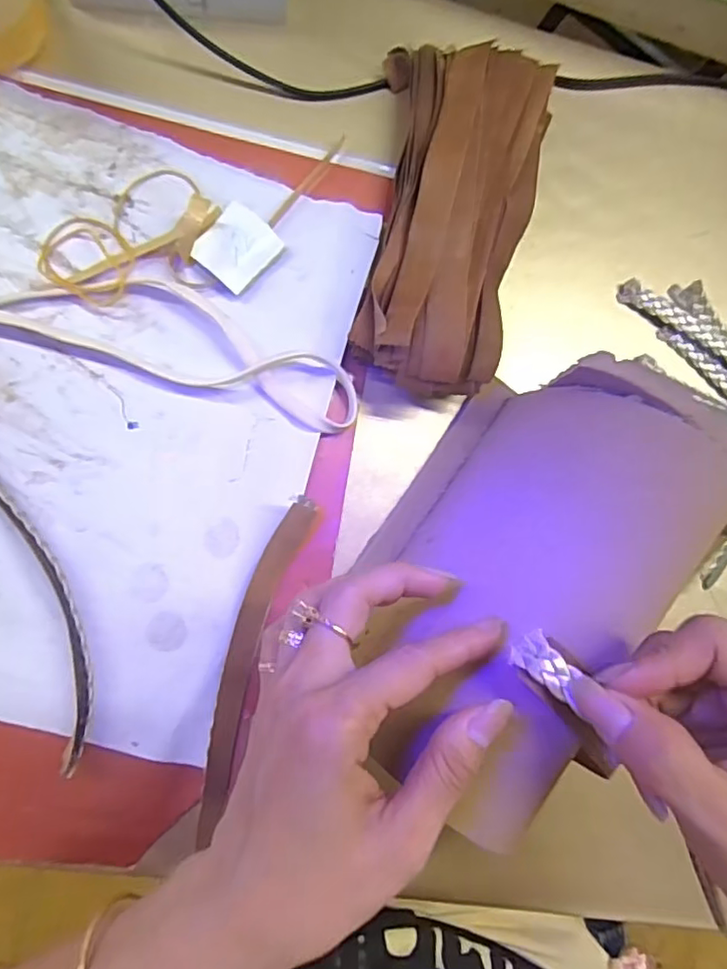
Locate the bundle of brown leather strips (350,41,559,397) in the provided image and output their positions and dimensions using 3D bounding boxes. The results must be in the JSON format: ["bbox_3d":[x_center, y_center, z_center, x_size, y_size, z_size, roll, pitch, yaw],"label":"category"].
[{"bbox_3d":[0.049,-0.143,0.331,0.088,0.052,0.195,11,85,-9],"label":"bundle of brown leather strips"}]

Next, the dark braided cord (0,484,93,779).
[{"bbox_3d":[-0.162,0.054,0.300,0.027,0.016,0.175,-19,89,-14],"label":"dark braided cord"}]

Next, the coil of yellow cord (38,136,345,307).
[{"bbox_3d":[-0.090,-0.156,0.320,0.176,0.030,0.059,-33,93,-9],"label":"coil of yellow cord"}]

